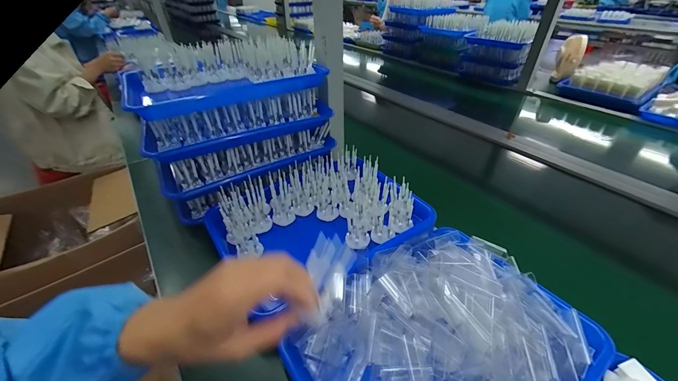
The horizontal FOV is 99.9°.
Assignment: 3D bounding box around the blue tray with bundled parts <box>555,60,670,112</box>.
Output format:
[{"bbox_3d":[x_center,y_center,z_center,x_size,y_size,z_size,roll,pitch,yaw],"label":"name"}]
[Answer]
[{"bbox_3d":[0.996,-0.387,1.028,0.258,0.098,0.246,-21,42,-24],"label":"blue tray with bundled parts"}]

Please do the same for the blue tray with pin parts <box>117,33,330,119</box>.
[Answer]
[{"bbox_3d":[-0.210,-0.218,0.532,0.313,0.072,0.225,-24,43,-27],"label":"blue tray with pin parts"}]

